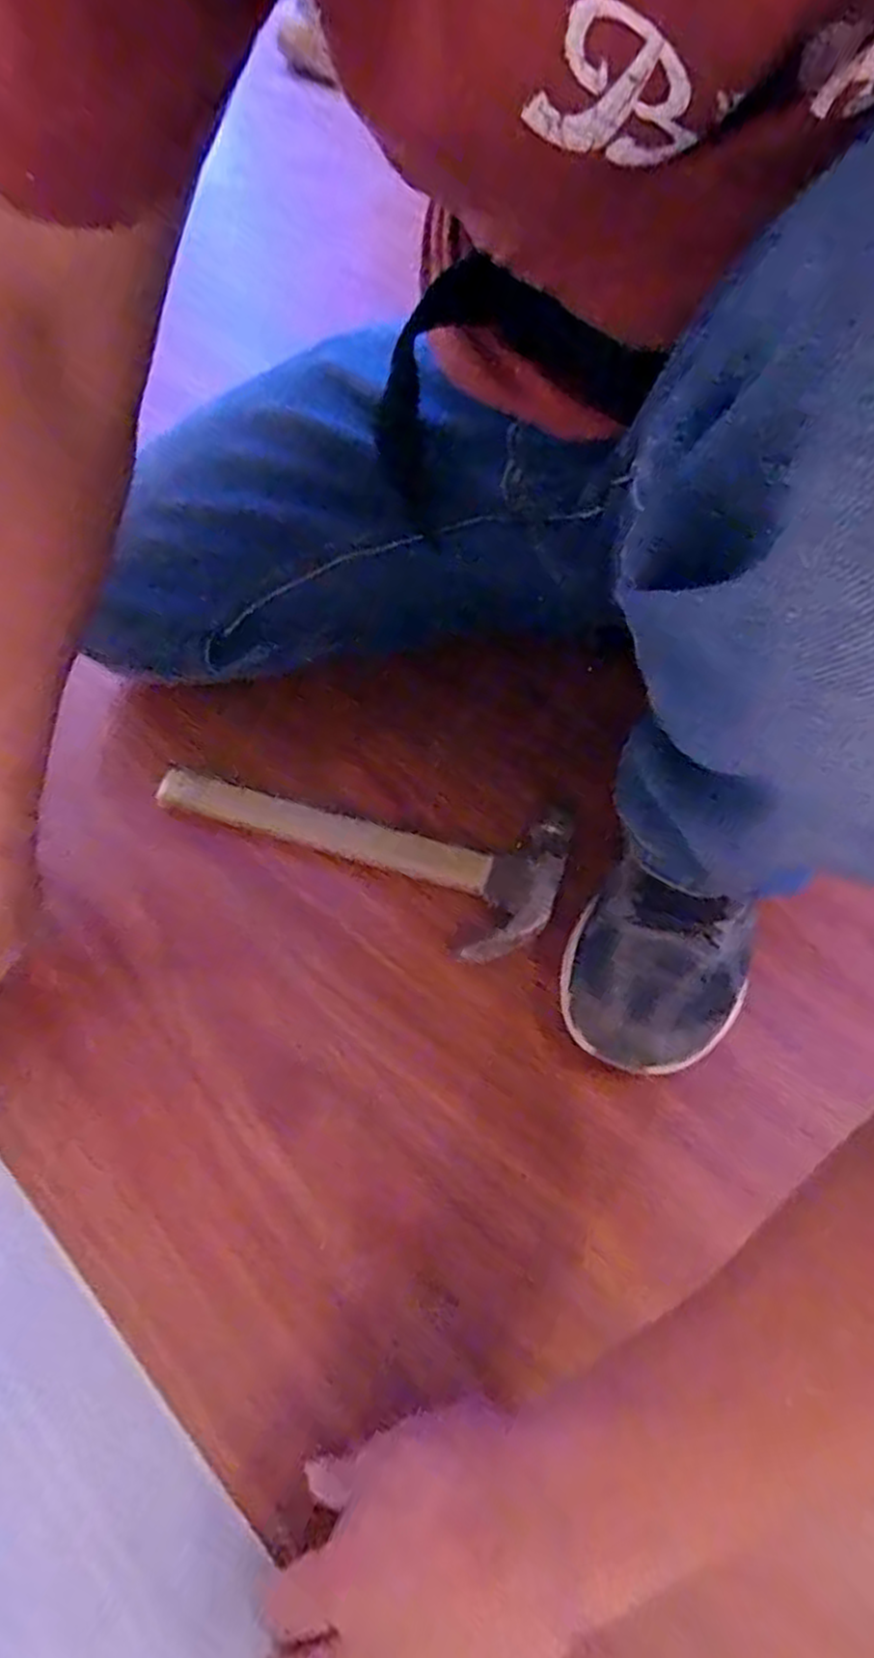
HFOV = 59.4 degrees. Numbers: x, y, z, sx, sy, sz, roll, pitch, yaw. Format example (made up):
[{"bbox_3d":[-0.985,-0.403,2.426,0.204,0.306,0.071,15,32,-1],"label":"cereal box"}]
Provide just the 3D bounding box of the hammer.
[{"bbox_3d":[-0.052,-0.002,0.538,0.279,0.033,0.115,21,58,10],"label":"hammer"}]

